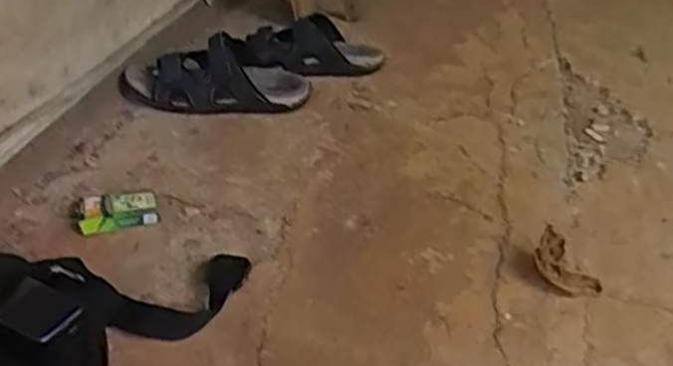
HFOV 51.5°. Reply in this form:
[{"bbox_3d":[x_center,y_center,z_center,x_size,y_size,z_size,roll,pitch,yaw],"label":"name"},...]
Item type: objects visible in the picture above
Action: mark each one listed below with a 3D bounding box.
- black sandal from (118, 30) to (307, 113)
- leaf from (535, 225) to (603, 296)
[{"bbox_3d":[-0.182,-0.160,1.042,0.274,0.091,0.104,4,35,3],"label":"black sandal"},{"bbox_3d":[0.257,0.093,0.786,0.041,0.046,0.078,-18,39,-26],"label":"leaf"}]

